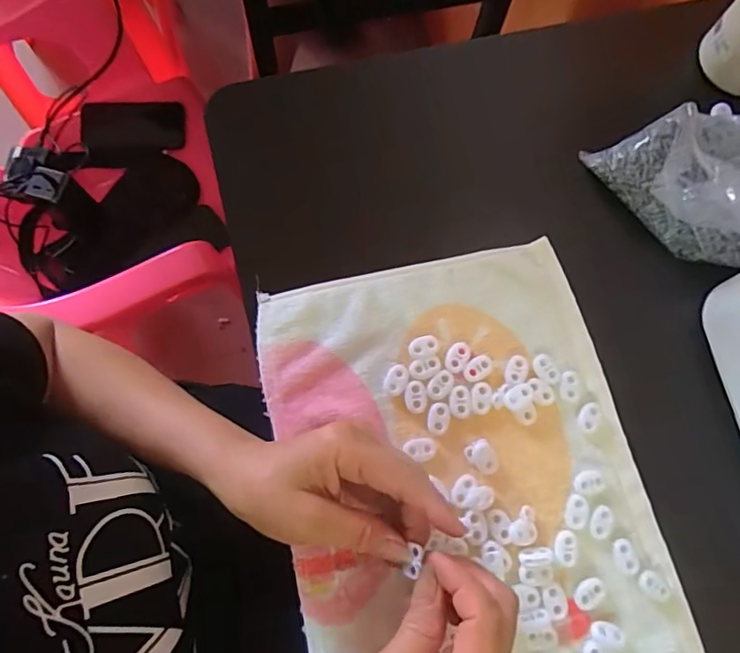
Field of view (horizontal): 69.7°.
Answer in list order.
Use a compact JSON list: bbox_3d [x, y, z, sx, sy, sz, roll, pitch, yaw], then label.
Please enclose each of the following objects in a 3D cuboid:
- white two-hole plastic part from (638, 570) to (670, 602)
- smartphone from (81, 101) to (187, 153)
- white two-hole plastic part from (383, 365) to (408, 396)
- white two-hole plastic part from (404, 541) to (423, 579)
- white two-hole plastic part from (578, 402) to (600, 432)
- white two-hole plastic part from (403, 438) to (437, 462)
[{"bbox_3d":[0.183,0.167,0.341,0.023,0.004,0.014,37,78,6],"label":"white two-hole plastic part"},{"bbox_3d":[-0.397,-0.334,0.894,0.167,0.016,0.083,-1,86,-4],"label":"smartphone"},{"bbox_3d":[0.018,0.037,0.366,0.014,0.004,0.022,31,77,5],"label":"white two-hole plastic part"},{"bbox_3d":[0.024,0.130,0.294,0.008,0.004,0.018,13,83,2],"label":"white two-hole plastic part"},{"bbox_3d":[0.151,0.062,0.366,0.012,0.004,0.020,27,77,4],"label":"white two-hole plastic part"},{"bbox_3d":[0.034,0.083,0.358,0.021,0.005,0.015,-10,77,-5],"label":"white two-hole plastic part"}]

